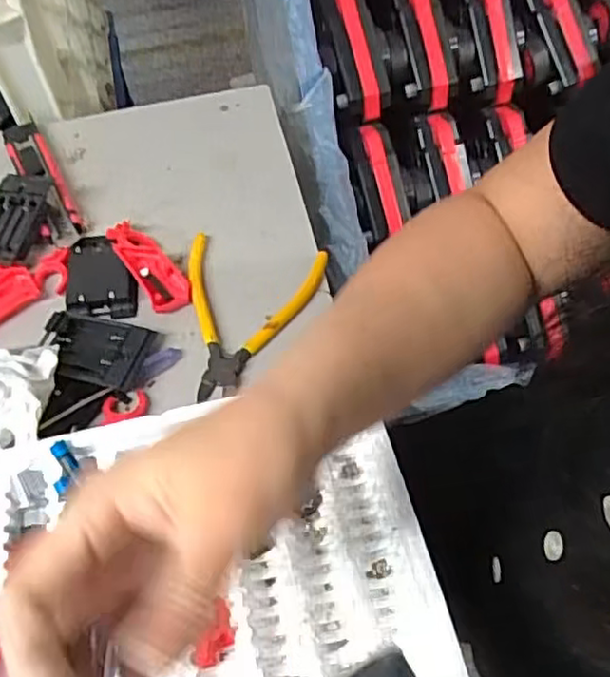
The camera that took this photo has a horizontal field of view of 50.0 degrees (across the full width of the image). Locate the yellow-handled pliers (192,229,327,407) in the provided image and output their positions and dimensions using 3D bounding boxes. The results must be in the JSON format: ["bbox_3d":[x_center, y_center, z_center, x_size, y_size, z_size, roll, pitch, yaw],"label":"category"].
[{"bbox_3d":[-0.049,-0.017,0.492,0.103,0.015,0.136,10,59,9],"label":"yellow-handled pliers"}]

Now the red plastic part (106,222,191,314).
[{"bbox_3d":[-0.124,-0.061,0.514,0.033,0.021,0.095,-31,61,-16],"label":"red plastic part"}]

